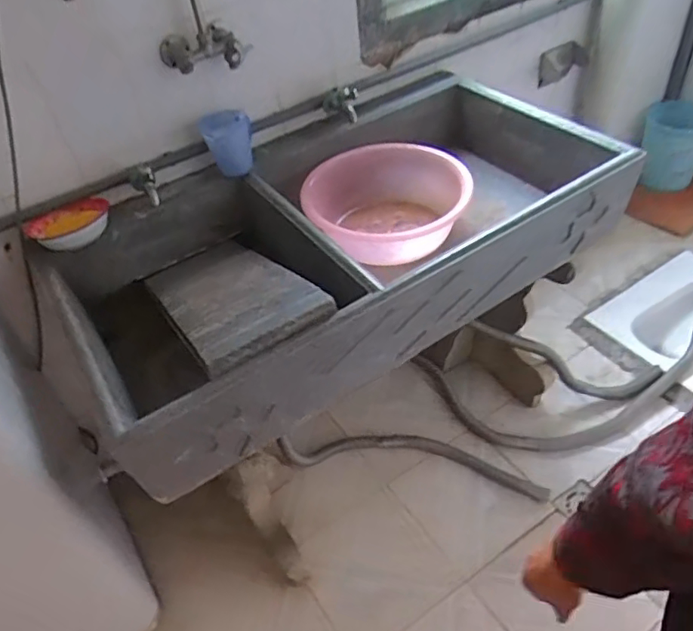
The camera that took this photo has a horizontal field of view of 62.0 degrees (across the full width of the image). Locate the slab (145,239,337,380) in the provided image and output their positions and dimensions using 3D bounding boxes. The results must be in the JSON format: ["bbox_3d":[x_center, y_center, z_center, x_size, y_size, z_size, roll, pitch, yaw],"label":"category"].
[{"bbox_3d":[-0.219,-0.040,1.055,0.215,0.046,0.478,-27,30,-20],"label":"slab"}]

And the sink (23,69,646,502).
[{"bbox_3d":[0.002,-0.182,1.224,1.138,0.231,0.633,-28,49,-18],"label":"sink"}]

